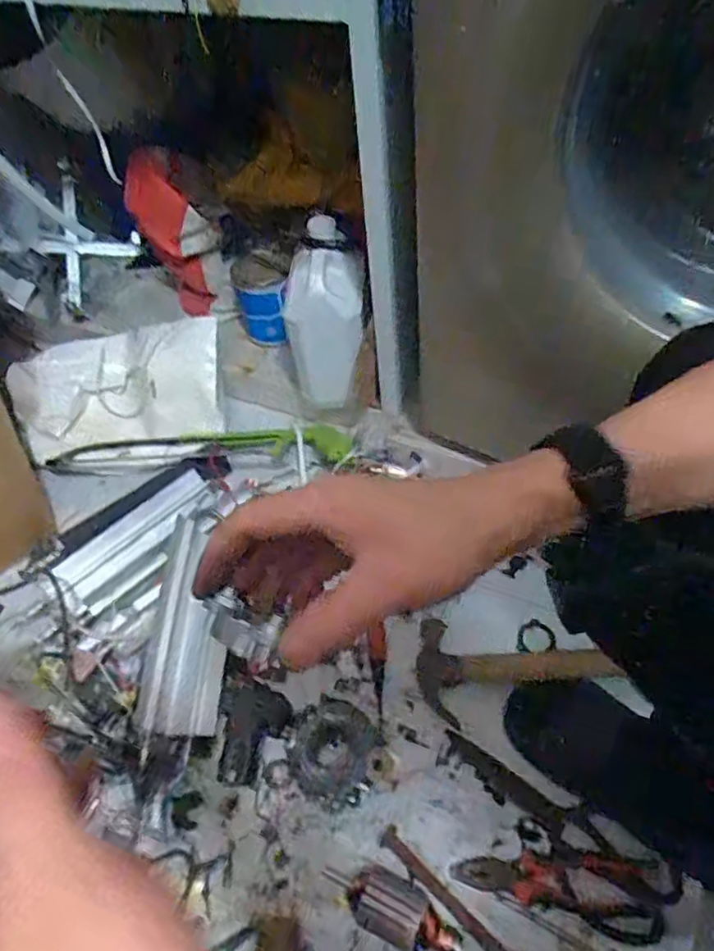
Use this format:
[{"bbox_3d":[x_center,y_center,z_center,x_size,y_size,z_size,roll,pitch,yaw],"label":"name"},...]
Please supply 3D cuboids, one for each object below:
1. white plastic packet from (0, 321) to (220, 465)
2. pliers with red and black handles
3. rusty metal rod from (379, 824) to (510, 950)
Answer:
[{"bbox_3d":[-0.391,-0.140,1.048,0.356,0.035,0.182,-10,87,8],"label":"white plastic packet"},{"bbox_3d":[0.208,0.413,0.644,0.212,0.020,0.069,5,54,9],"label":"pliers with red and black handles"},{"bbox_3d":[0.119,0.447,0.634,0.242,0.009,0.023,35,64,27],"label":"rusty metal rod"}]

